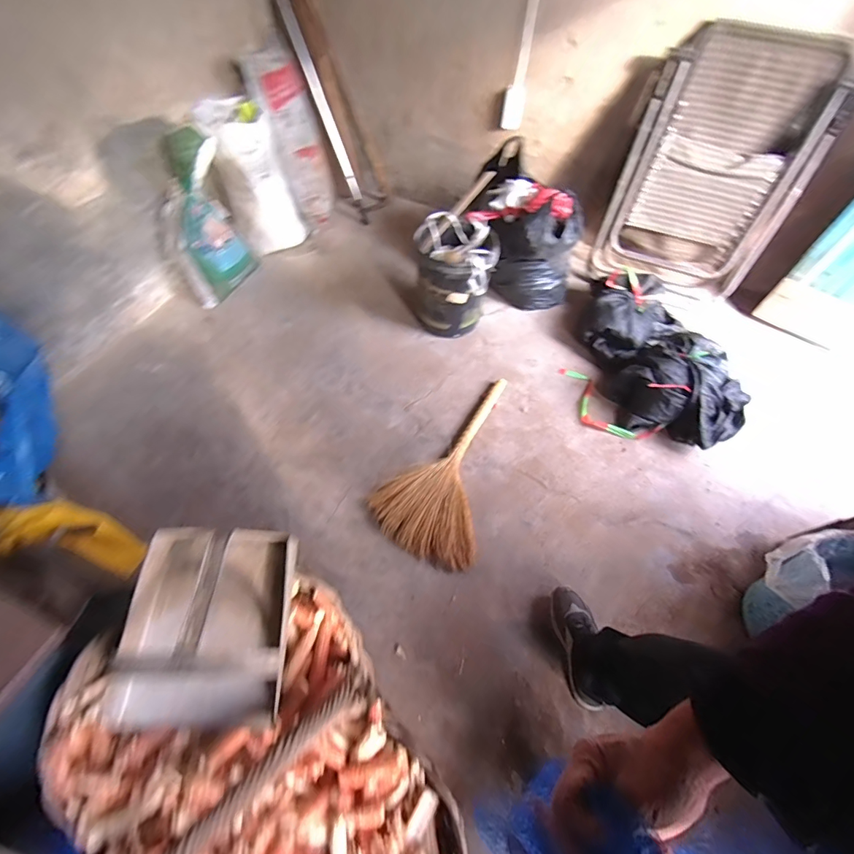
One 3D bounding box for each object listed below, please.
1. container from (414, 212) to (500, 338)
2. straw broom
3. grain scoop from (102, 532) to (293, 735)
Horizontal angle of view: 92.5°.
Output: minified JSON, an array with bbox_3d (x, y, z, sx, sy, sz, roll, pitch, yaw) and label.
[{"bbox_3d":[0.107,-0.604,1.692,0.319,0.395,0.286,6,56,2],"label":"container"},{"bbox_3d":[0.083,0.086,1.430,0.361,0.058,0.742,19,58,10],"label":"straw broom"},{"bbox_3d":[-0.361,0.337,0.695,0.252,0.197,0.291,2,56,-1],"label":"grain scoop"}]

